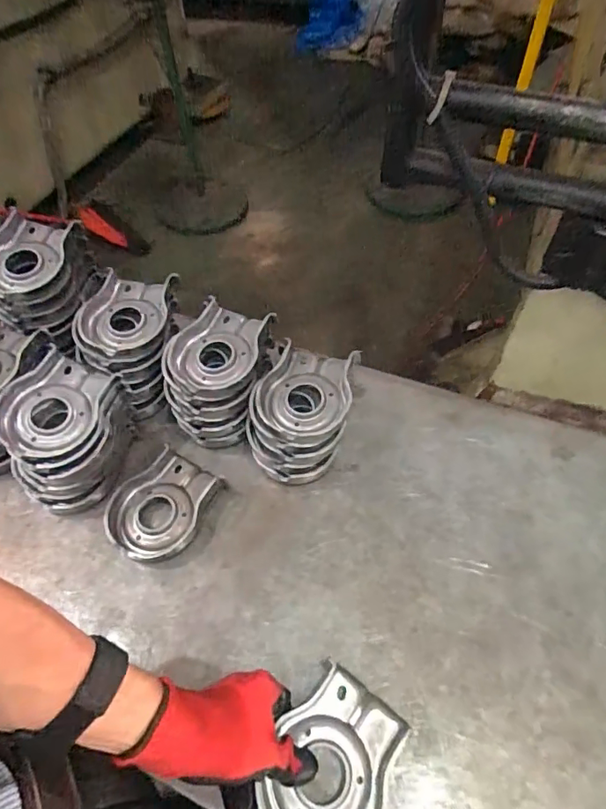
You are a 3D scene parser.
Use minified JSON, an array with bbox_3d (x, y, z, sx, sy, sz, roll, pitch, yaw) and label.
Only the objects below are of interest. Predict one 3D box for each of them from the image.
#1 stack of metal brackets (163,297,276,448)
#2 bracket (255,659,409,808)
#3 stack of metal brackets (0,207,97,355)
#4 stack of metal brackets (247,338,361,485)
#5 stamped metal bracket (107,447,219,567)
[{"bbox_3d":[-0.102,-0.038,0.600,0.113,0.101,0.137,5,52,6],"label":"stack of metal brackets"},{"bbox_3d":[0.024,0.294,0.399,0.089,0.023,0.125,30,59,23],"label":"bracket"},{"bbox_3d":[-0.338,-0.159,0.636,0.112,0.107,0.158,-3,52,0],"label":"stack of metal brackets"},{"bbox_3d":[-0.002,0.010,0.578,0.113,0.084,0.141,14,54,12],"label":"stack of metal brackets"},{"bbox_3d":[-0.159,0.113,0.551,0.093,0.031,0.121,28,58,22],"label":"stamped metal bracket"}]

